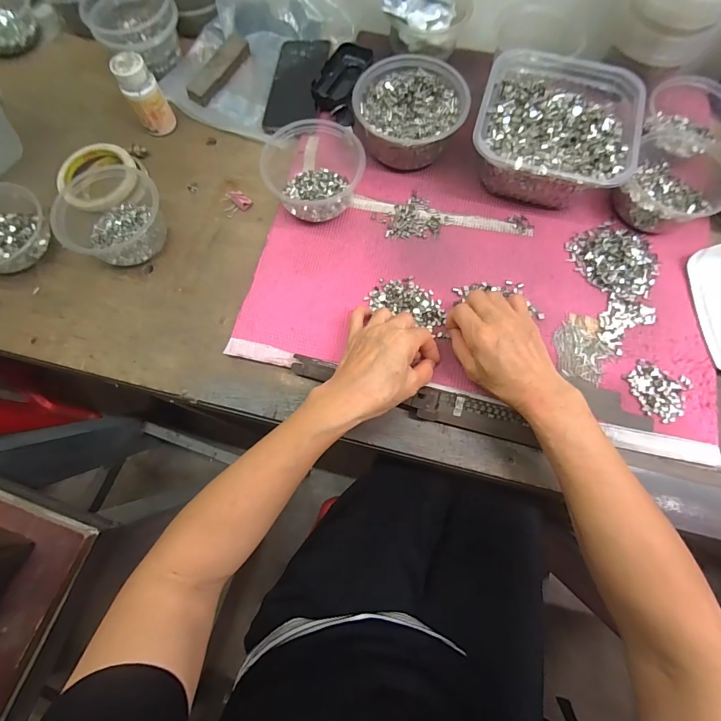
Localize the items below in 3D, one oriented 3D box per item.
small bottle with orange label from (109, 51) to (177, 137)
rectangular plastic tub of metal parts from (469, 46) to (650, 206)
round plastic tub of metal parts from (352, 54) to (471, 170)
[{"bbox_3d":[-0.278,-0.341,0.488,0.044,0.086,0.038,-33,75,-9],"label":"small bottle with orange label"},{"bbox_3d":[0.227,-0.274,0.457,0.173,0.075,0.176,17,74,6],"label":"rectangular plastic tub of metal parts"},{"bbox_3d":[0.061,-0.303,0.471,0.131,0.060,0.120,0,72,0],"label":"round plastic tub of metal parts"}]

